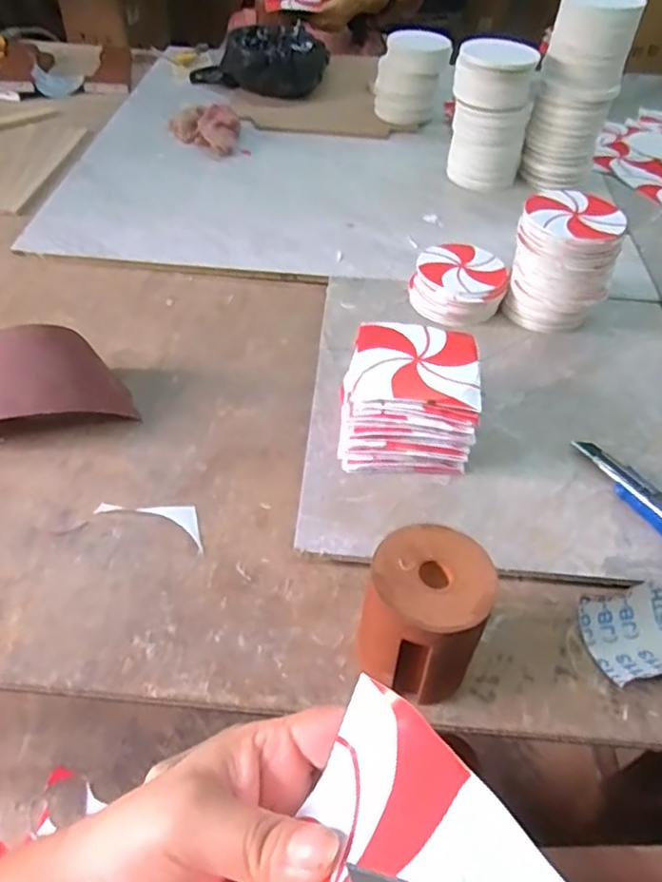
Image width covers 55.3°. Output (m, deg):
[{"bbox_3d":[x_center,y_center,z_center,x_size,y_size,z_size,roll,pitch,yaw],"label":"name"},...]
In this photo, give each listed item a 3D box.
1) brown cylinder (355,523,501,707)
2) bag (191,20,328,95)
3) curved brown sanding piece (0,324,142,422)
[{"bbox_3d":[0.061,0.115,0.416,0.075,0.091,0.082,1,48,-1],"label":"brown cylinder"},{"bbox_3d":[-0.119,-0.693,1.148,0.235,0.084,0.160,27,53,21],"label":"bag"},{"bbox_3d":[-0.277,-0.055,0.584,0.165,0.067,0.086,-11,49,-11],"label":"curved brown sanding piece"}]

